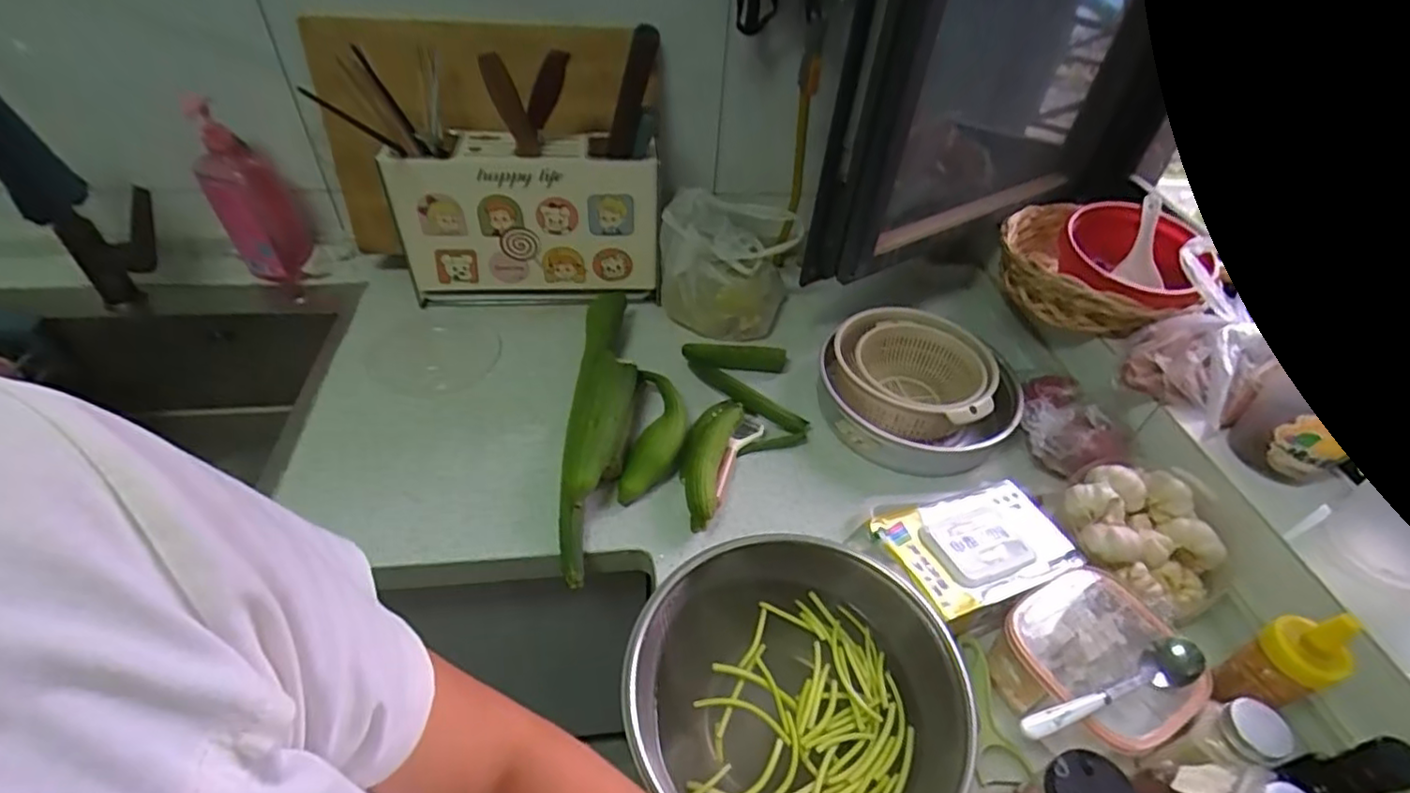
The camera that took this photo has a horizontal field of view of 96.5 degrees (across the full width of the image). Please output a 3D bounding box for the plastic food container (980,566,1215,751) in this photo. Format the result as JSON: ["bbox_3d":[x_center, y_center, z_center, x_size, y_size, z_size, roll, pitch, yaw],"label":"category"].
[{"bbox_3d":[0.347,0.242,0.564,0.143,0.083,0.138,-20,49,-21],"label":"plastic food container"}]

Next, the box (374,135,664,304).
[{"bbox_3d":[-0.252,-0.236,0.911,0.362,0.247,0.087,-2,45,-7],"label":"box"}]

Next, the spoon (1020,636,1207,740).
[{"bbox_3d":[0.324,0.237,0.500,0.171,0.030,0.033,-14,47,-18],"label":"spoon"}]

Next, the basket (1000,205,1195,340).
[{"bbox_3d":[0.527,-0.166,0.868,0.210,0.081,0.248,-31,54,-31],"label":"basket"}]

